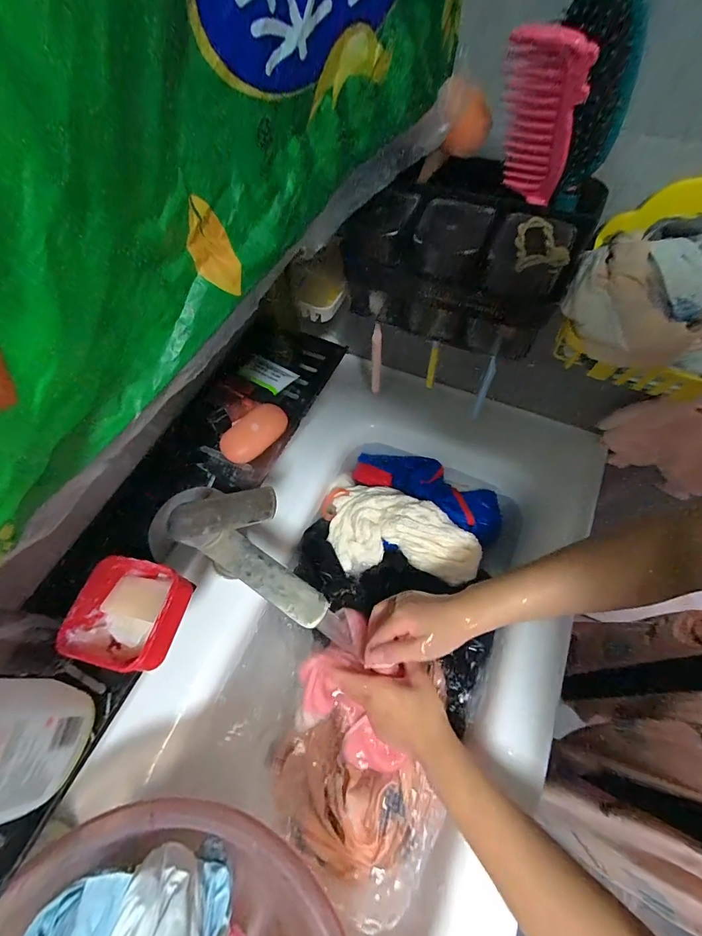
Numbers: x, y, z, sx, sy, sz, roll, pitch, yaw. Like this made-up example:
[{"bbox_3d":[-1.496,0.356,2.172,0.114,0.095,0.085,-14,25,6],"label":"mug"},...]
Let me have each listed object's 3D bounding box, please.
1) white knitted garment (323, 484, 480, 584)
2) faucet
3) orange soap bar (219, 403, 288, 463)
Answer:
[{"bbox_3d":[0.078,0.087,0.567,0.215,0.063,0.125,5,60,4],"label":"white knitted garment"},{"bbox_3d":[-0.093,0.076,0.387,0.171,0.086,0.084,26,64,16],"label":"faucet"},{"bbox_3d":[-0.109,-0.039,0.443,0.049,0.023,0.081,38,68,21],"label":"orange soap bar"}]

